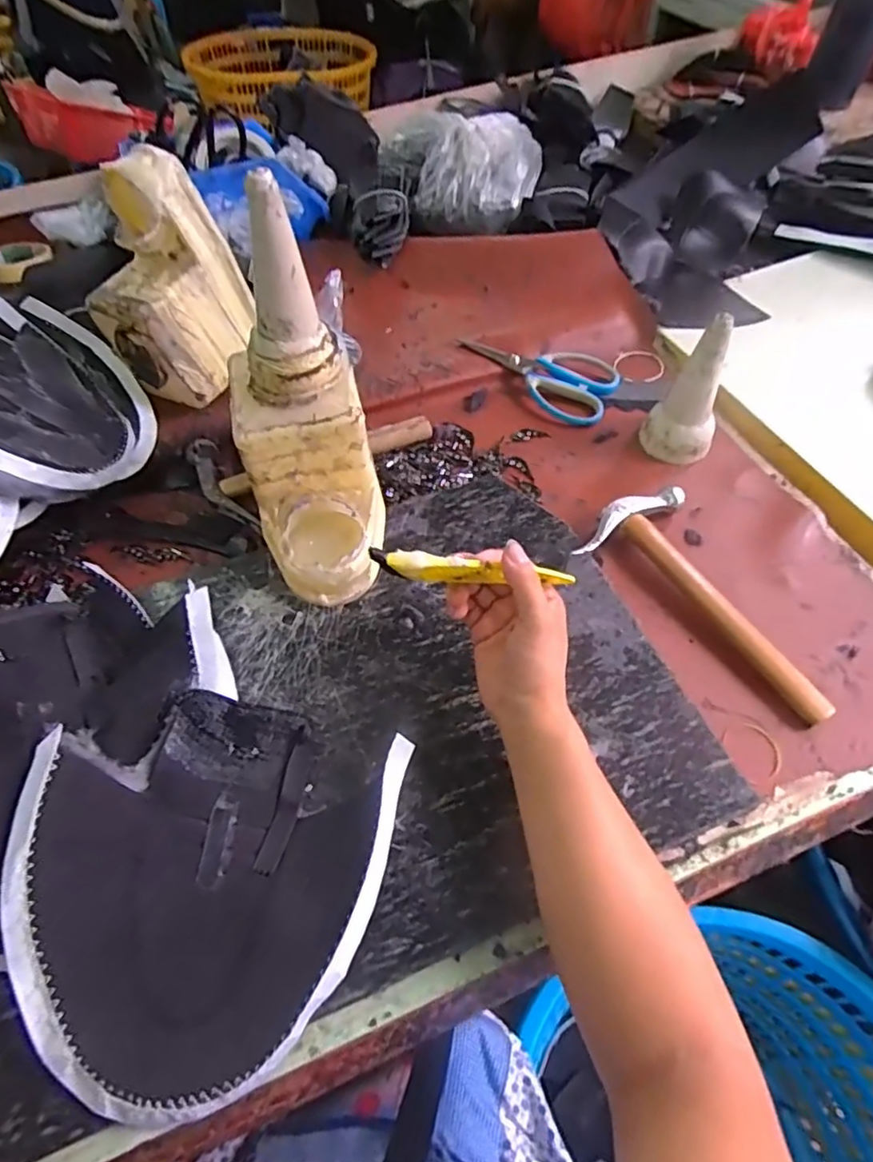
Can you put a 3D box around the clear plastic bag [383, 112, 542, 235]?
[{"bbox_3d":[0.037,-0.565,0.840,0.206,0.095,0.149,-3,55,0],"label":"clear plastic bag"}]

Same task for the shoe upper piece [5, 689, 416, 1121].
[{"bbox_3d":[-0.144,0.181,0.369,0.220,0.048,0.218,5,56,5],"label":"shoe upper piece"}]

